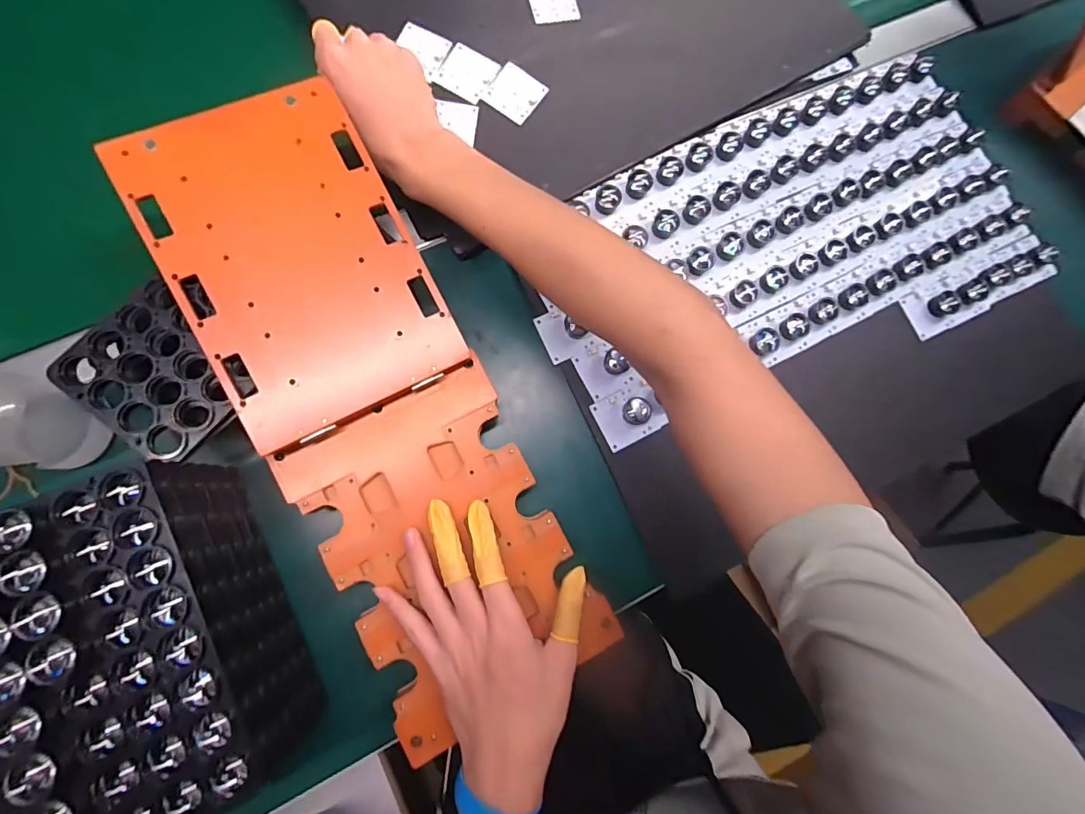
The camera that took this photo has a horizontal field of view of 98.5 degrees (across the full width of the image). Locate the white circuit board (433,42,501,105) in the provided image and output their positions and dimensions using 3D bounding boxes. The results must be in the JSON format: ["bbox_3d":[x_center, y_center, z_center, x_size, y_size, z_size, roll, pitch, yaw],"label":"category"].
[{"bbox_3d":[-0.068,-0.304,0.424,0.046,0.004,0.047,28,80,-1],"label":"white circuit board"}]

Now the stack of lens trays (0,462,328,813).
[{"bbox_3d":[-0.232,0.145,0.289,0.096,0.114,0.198,-25,85,-8],"label":"stack of lens trays"}]

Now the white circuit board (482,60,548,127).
[{"bbox_3d":[-0.025,-0.287,0.427,0.044,0.004,0.049,33,80,0],"label":"white circuit board"}]

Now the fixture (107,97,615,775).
[{"bbox_3d":[-0.120,-0.001,0.337,0.163,0.034,0.451,-28,93,-9],"label":"fixture"}]

